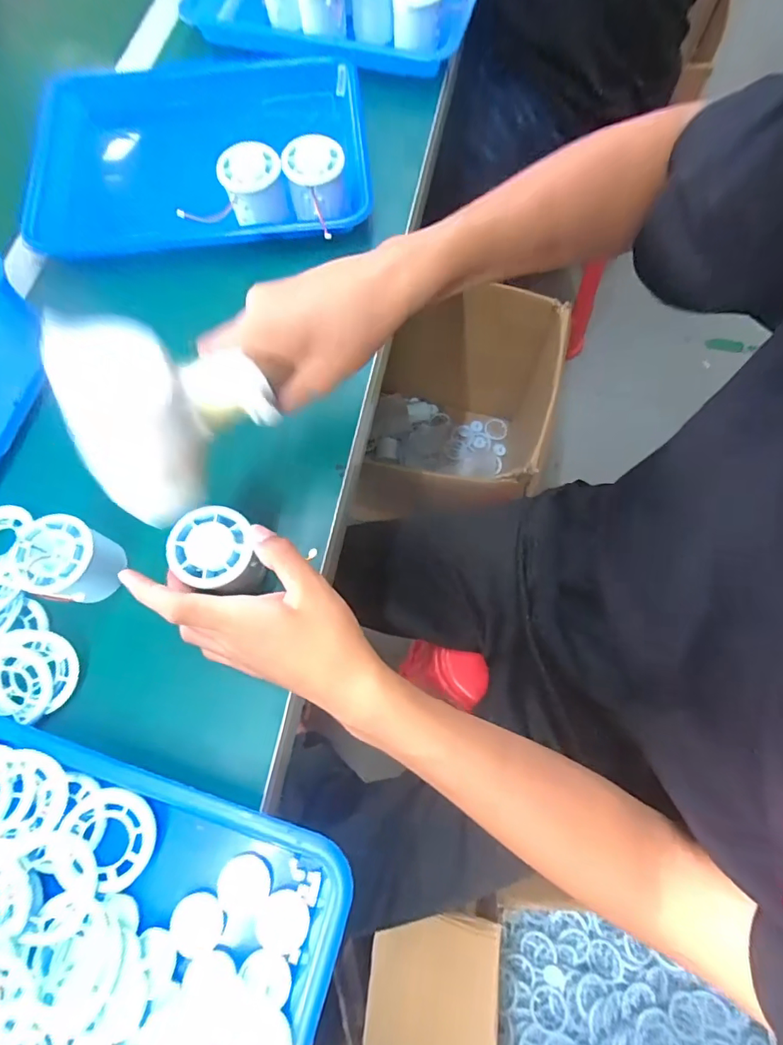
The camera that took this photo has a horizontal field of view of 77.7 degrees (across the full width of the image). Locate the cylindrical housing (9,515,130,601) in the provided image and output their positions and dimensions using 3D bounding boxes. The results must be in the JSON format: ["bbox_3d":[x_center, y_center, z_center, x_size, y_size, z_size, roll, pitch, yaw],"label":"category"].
[{"bbox_3d":[-0.229,0.029,0.349,0.060,0.037,0.054,23,73,9],"label":"cylindrical housing"}]

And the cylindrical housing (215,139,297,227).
[{"bbox_3d":[-0.130,-0.316,0.455,0.057,0.046,0.052,-15,72,-4],"label":"cylindrical housing"}]

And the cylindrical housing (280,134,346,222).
[{"bbox_3d":[-0.070,-0.319,0.455,0.055,0.044,0.055,-2,71,1],"label":"cylindrical housing"}]

